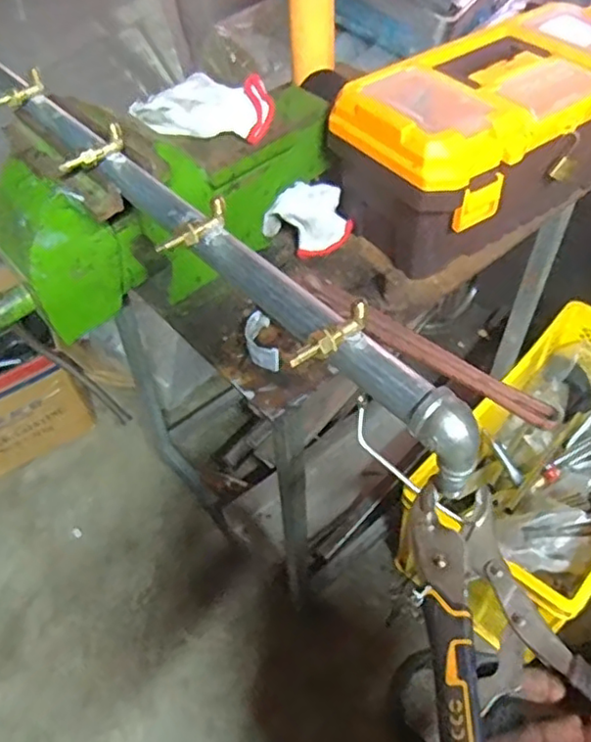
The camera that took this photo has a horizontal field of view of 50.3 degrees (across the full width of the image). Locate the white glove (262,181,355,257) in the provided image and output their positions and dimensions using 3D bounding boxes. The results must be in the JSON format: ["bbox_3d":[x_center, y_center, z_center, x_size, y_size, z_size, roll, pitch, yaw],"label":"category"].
[{"bbox_3d":[0.015,-0.203,0.848,0.118,0.094,0.030,-22,26,-23],"label":"white glove"}]

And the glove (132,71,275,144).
[{"bbox_3d":[-0.114,-0.318,0.752,0.176,0.033,0.087,13,53,13],"label":"glove"}]

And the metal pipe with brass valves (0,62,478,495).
[{"bbox_3d":[-0.172,-0.183,0.583,0.055,0.083,0.834,-32,55,-28],"label":"metal pipe with brass valves"}]

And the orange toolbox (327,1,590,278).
[{"bbox_3d":[0.263,-0.305,0.845,0.411,0.211,0.210,-31,56,-21],"label":"orange toolbox"}]

